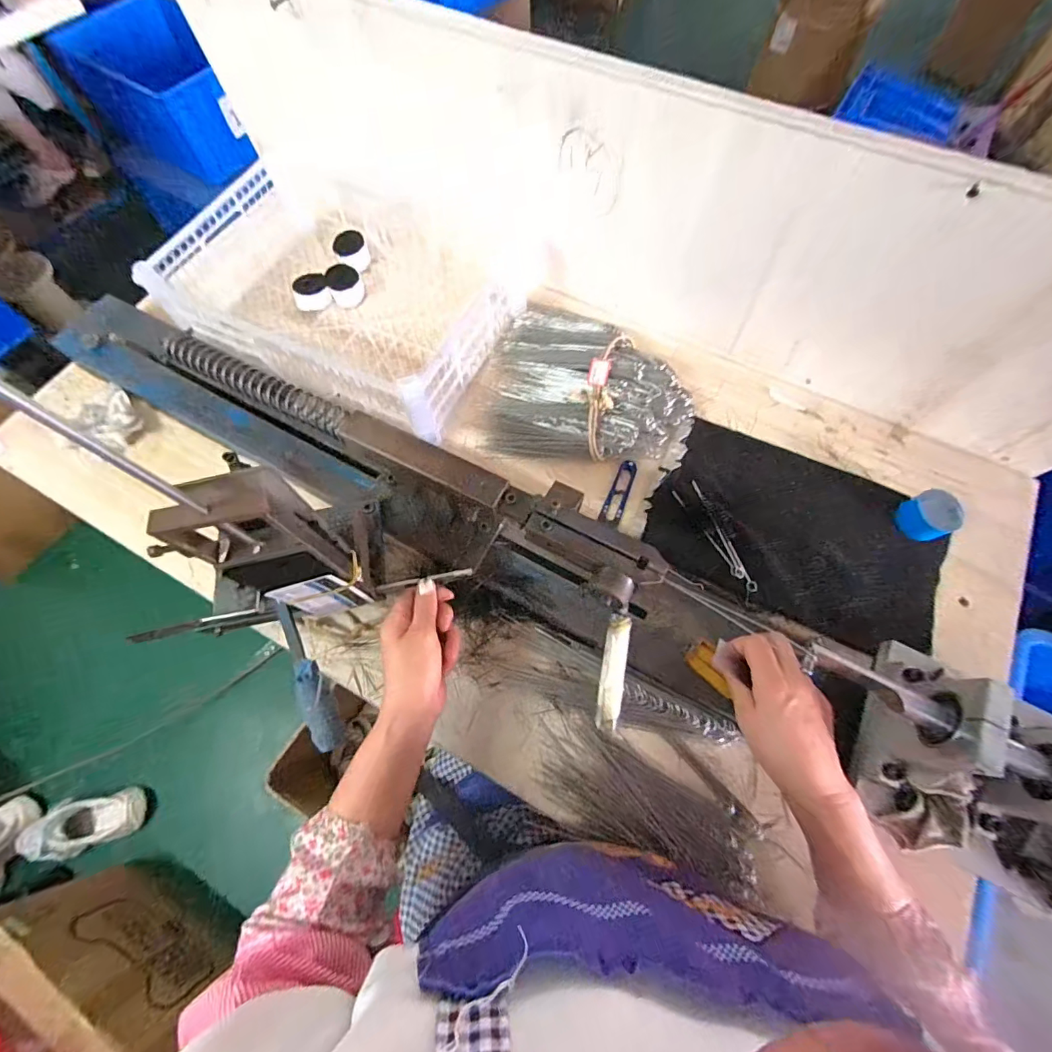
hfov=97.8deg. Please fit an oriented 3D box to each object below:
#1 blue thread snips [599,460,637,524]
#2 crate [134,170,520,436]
[{"bbox_3d":[0.115,-0.042,0.558,0.024,0.012,0.084,22,70,10],"label":"blue thread snips"},{"bbox_3d":[-0.253,-0.326,0.623,0.439,0.104,0.306,22,70,10],"label":"crate"}]

